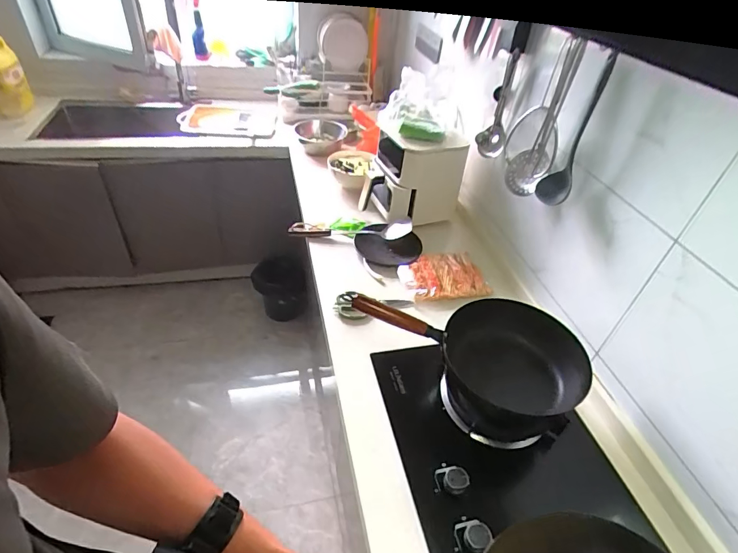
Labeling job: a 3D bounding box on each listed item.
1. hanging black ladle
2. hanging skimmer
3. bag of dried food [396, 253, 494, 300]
[{"bbox_3d":[0.446,-0.303,0.915,0.065,0.330,0.091,20,43,15],"label":"hanging black ladle"},{"bbox_3d":[0.404,-0.350,0.989,0.080,0.349,0.086,17,42,12],"label":"hanging skimmer"},{"bbox_3d":[0.213,-0.002,1.231,0.229,0.036,0.189,-9,43,-16],"label":"bag of dried food"}]

